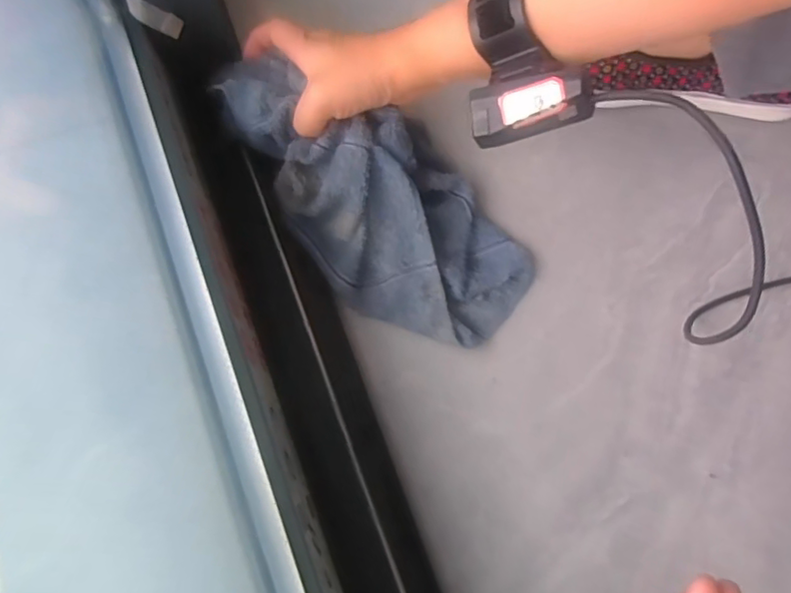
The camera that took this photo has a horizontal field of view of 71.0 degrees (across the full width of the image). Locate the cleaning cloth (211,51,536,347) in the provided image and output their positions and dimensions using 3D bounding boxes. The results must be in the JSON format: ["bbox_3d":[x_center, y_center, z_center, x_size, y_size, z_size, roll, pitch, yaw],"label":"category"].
[{"bbox_3d":[-0.018,-0.073,0.413,0.267,0.050,0.131,41,81,-7],"label":"cleaning cloth"}]

